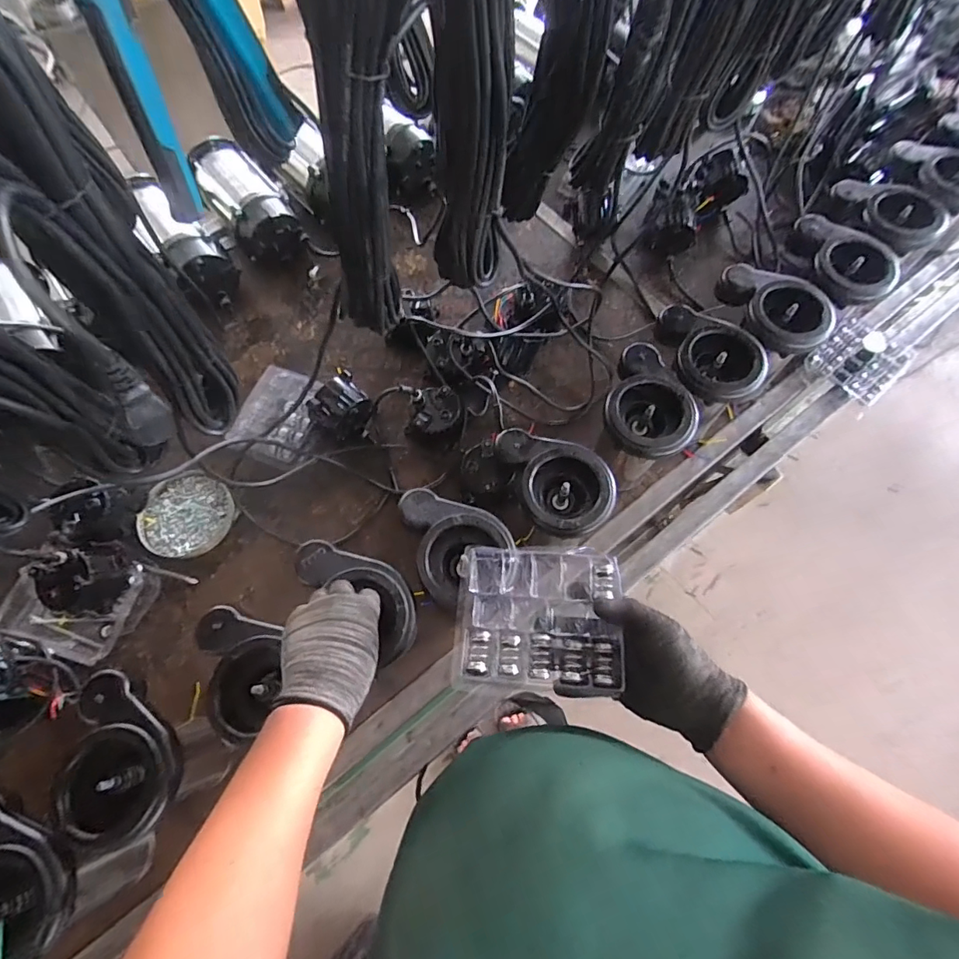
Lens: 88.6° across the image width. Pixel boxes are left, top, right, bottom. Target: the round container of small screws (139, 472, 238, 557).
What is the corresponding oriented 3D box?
[{"bbox_3d":[-0.471,0.056,0.795,0.138,0.022,0.137,0,70,1],"label":"round container of small screws"}]

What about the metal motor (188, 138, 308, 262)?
[{"bbox_3d":[-0.453,-0.546,0.968,0.121,0.120,0.268,-34,73,-10],"label":"metal motor"}]

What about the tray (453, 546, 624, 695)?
[{"bbox_3d":[0.059,0.135,0.494,0.159,0.027,0.133,1,71,2],"label":"tray"}]

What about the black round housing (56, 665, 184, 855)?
[{"bbox_3d":[-0.388,0.292,0.521,0.114,0.037,0.165,-29,72,-9],"label":"black round housing"}]

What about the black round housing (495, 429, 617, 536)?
[{"bbox_3d":[0.103,-0.004,0.642,0.114,0.056,0.158,-22,72,-7],"label":"black round housing"}]

